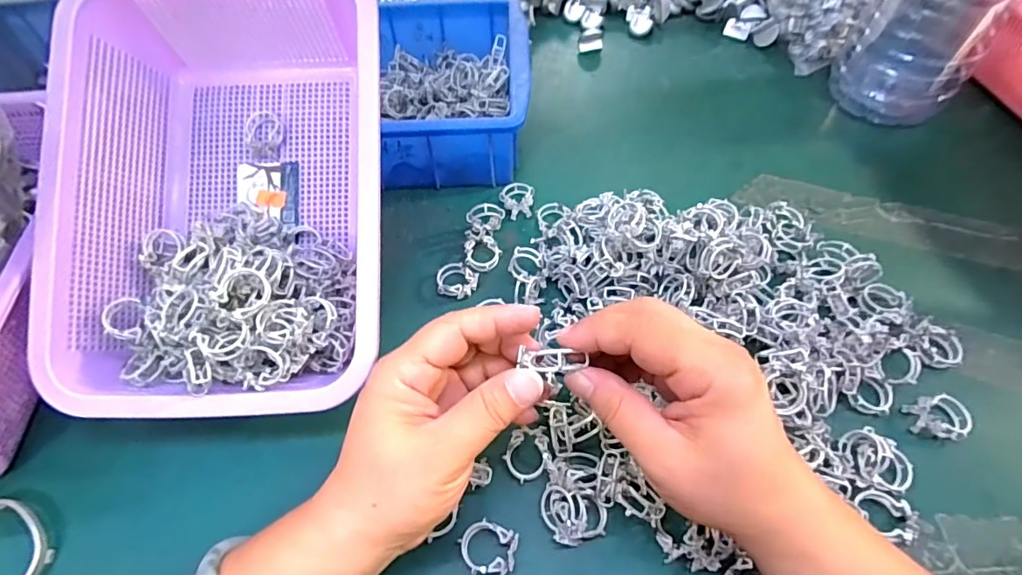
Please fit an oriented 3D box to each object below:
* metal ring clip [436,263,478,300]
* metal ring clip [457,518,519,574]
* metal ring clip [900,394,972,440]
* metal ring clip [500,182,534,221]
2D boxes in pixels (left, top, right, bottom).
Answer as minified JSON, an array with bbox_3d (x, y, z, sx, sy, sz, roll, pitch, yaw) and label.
[{"bbox_3d":[-0.040,-0.005,0.367,0.029,0.009,0.025,23,61,15],"label":"metal ring clip"},{"bbox_3d":[-0.013,0.141,0.272,0.030,0.012,0.025,10,58,7],"label":"metal ring clip"},{"bbox_3d":[0.260,0.078,0.304,0.032,0.011,0.025,-4,58,-2],"label":"metal ring clip"},{"bbox_3d":[0.005,-0.073,0.413,0.027,0.010,0.035,-4,58,-2],"label":"metal ring clip"}]

